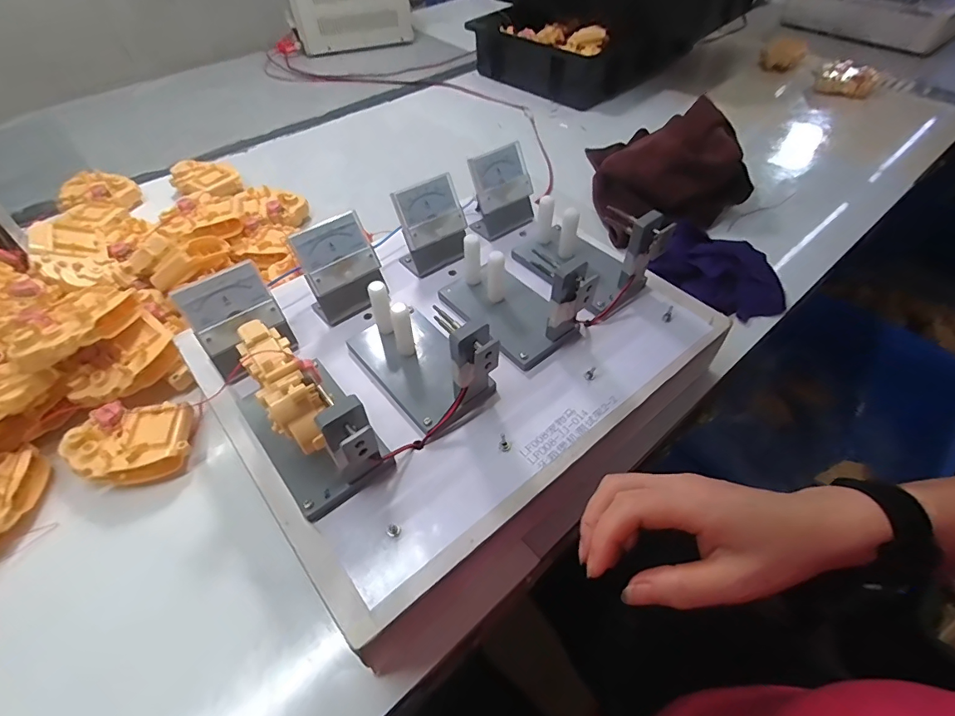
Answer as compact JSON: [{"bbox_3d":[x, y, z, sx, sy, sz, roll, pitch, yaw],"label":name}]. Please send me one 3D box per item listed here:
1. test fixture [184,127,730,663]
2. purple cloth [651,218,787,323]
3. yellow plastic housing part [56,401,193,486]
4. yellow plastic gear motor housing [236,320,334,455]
[{"bbox_3d":[-0.008,-0.011,0.410,0.393,0.155,0.278,-34,58,-23],"label":"test fixture"},{"bbox_3d":[0.293,-0.104,0.558,0.146,0.033,0.106,30,57,23],"label":"purple cloth"},{"bbox_3d":[-0.298,0.074,0.405,0.099,0.040,0.069,-15,52,-10],"label":"yellow plastic housing part"},{"bbox_3d":[-0.125,0.014,0.304,0.036,0.032,0.096,-29,56,-20],"label":"yellow plastic gear motor housing"}]

